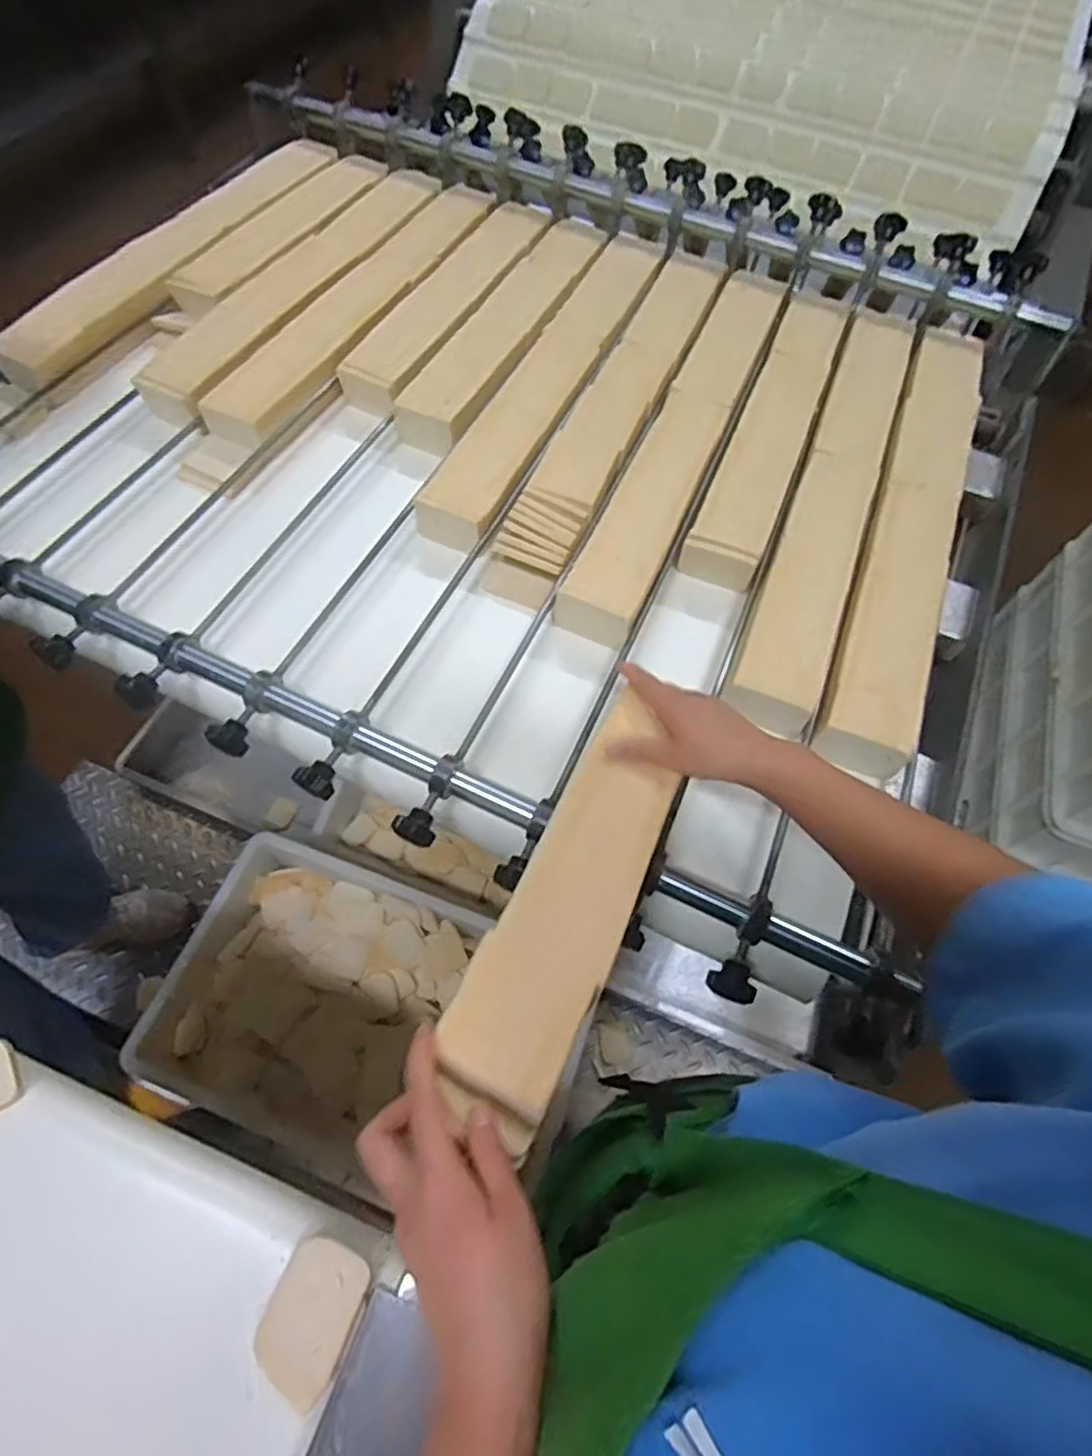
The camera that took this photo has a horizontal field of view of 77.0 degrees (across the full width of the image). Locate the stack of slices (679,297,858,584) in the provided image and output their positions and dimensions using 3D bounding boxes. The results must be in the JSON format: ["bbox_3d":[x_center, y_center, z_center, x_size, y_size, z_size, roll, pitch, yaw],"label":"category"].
[{"bbox_3d":[0.265,-0.340,0.809,0.081,0.079,0.499,23,63,9],"label":"stack of slices"}]

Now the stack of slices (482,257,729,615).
[{"bbox_3d":[0.090,-0.388,0.831,0.081,0.055,0.605,23,63,9],"label":"stack of slices"}]

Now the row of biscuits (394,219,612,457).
[{"bbox_3d":[-0.047,-0.516,0.895,0.096,0.056,0.477,24,63,9],"label":"row of biscuits"}]

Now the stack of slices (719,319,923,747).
[{"bbox_3d":[0.327,-0.280,0.770,0.080,0.065,0.648,21,63,8],"label":"stack of slices"}]

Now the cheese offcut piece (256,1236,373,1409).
[{"bbox_3d":[-0.160,0.402,0.466,0.056,0.011,0.086,21,63,8],"label":"cheese offcut piece"}]

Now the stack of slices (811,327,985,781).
[{"bbox_3d":[0.396,-0.223,0.731,0.094,0.049,0.603,21,63,8],"label":"stack of slices"}]

